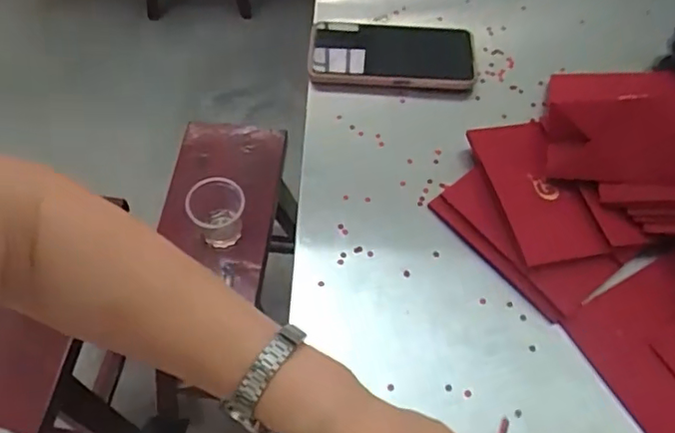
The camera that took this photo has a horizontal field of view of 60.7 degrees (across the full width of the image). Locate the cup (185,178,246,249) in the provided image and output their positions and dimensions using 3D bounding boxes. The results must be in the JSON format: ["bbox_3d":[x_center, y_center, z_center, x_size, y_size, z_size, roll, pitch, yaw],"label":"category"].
[{"bbox_3d":[-0.155,-0.005,0.752,0.071,0.073,0.062,-31,66,-18],"label":"cup"}]

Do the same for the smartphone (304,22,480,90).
[{"bbox_3d":[0.055,-0.164,0.581,0.164,0.015,0.090,7,60,3],"label":"smartphone"}]

